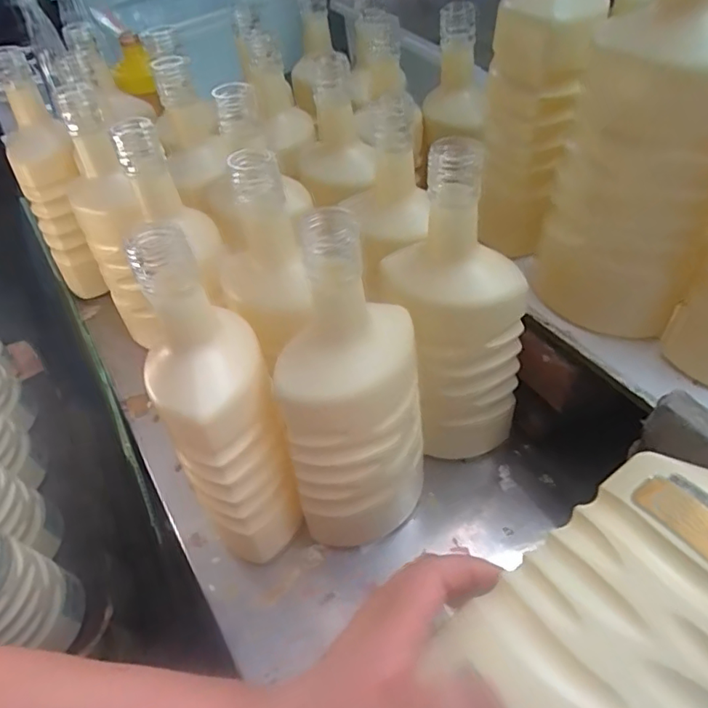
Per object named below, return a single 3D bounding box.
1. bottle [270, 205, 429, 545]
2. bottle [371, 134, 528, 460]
[{"bbox_3d":[0.000,0.034,0.324,0.080,0.216,0.066,2,47,10],"label":"bottle"},{"bbox_3d":[0.068,-0.022,0.379,0.073,0.237,0.081,-27,49,-17],"label":"bottle"}]

